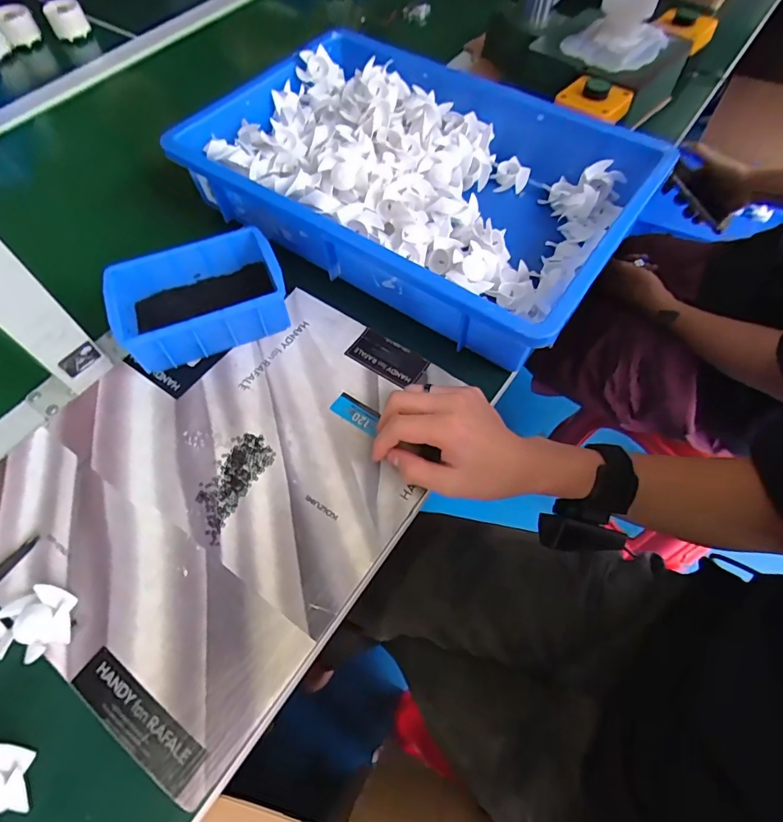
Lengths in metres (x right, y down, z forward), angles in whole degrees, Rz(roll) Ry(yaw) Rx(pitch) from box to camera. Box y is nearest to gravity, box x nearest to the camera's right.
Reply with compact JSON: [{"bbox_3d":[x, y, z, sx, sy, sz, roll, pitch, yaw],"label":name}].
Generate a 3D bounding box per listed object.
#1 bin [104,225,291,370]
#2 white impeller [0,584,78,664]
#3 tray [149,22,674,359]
[{"bbox_3d":[-0.173,-0.101,0.431,0.145,0.057,0.099,-22,62,-11],"label":"bin"},{"bbox_3d":[-0.238,0.142,0.316,0.042,0.017,0.042,-1,60,1],"label":"white impeller"},{"bbox_3d":[0.023,-0.239,0.488,0.423,0.089,0.286,31,65,18],"label":"tray"}]

